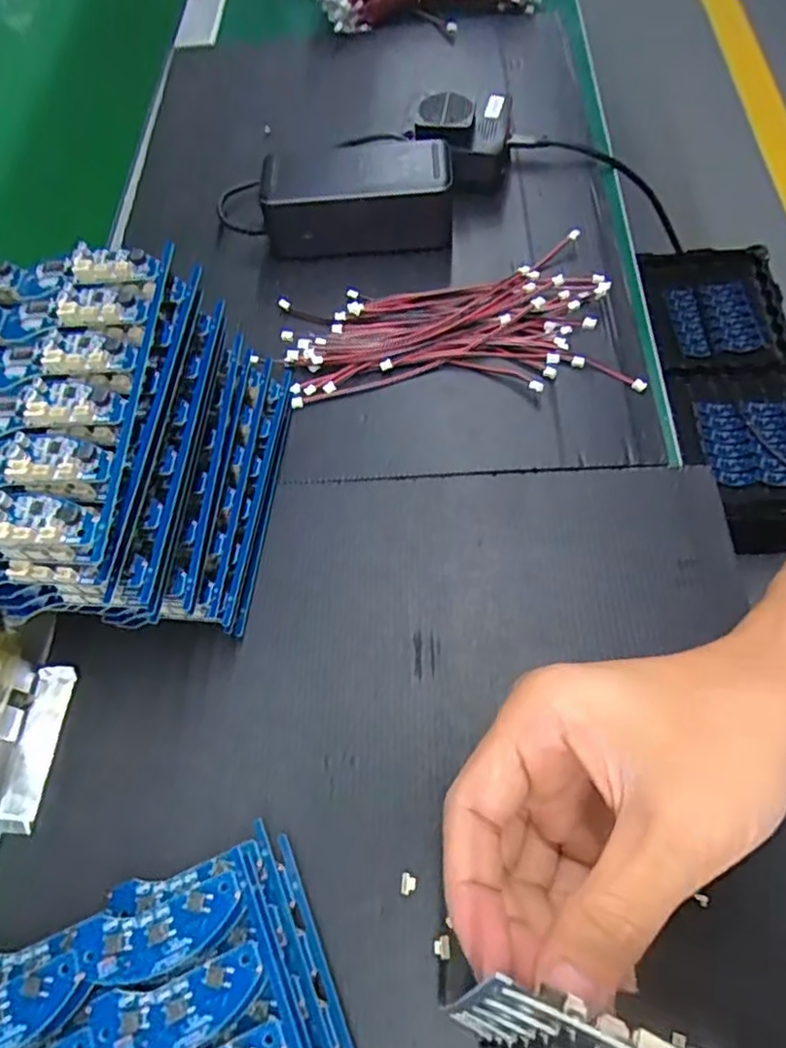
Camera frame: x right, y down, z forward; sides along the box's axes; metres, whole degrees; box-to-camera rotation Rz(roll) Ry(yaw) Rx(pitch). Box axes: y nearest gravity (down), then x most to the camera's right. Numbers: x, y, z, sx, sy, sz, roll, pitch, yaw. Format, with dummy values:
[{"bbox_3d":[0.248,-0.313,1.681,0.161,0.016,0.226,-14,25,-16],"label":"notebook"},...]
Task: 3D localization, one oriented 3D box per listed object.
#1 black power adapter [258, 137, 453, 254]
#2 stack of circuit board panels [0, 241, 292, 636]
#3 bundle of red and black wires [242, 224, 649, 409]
[{"bbox_3d":[-0.026,-0.235,0.456,0.130,0.051,0.060,-4,63,2],"label":"black power adapter"},{"bbox_3d":[-0.149,-0.033,0.315,0.149,0.126,0.161,5,64,6],"label":"stack of circuit board panels"},{"bbox_3d":[0.034,-0.135,0.418,0.215,0.011,0.123,-4,63,2],"label":"bundle of red and black wires"}]

